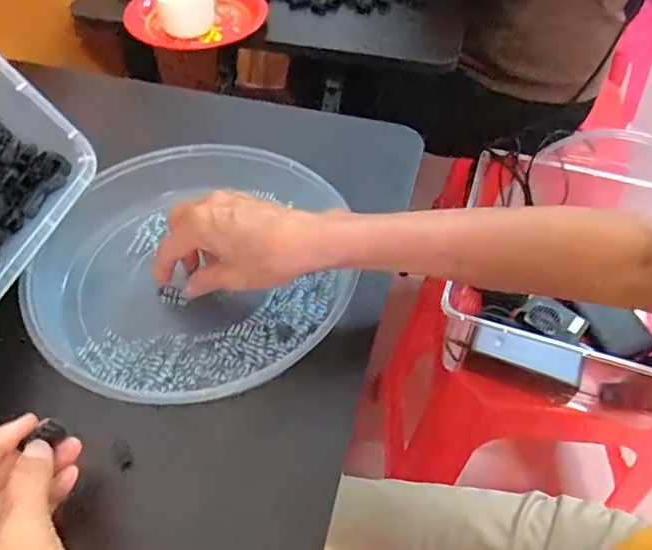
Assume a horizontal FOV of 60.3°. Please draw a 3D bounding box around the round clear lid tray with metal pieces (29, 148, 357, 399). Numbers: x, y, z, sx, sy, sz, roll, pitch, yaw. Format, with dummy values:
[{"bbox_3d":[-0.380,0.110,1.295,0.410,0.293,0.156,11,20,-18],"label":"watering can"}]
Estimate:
[{"bbox_3d":[-0.097,-0.009,0.419,0.217,0.047,0.232,1,51,-1],"label":"round clear lid tray with metal pieces"}]

